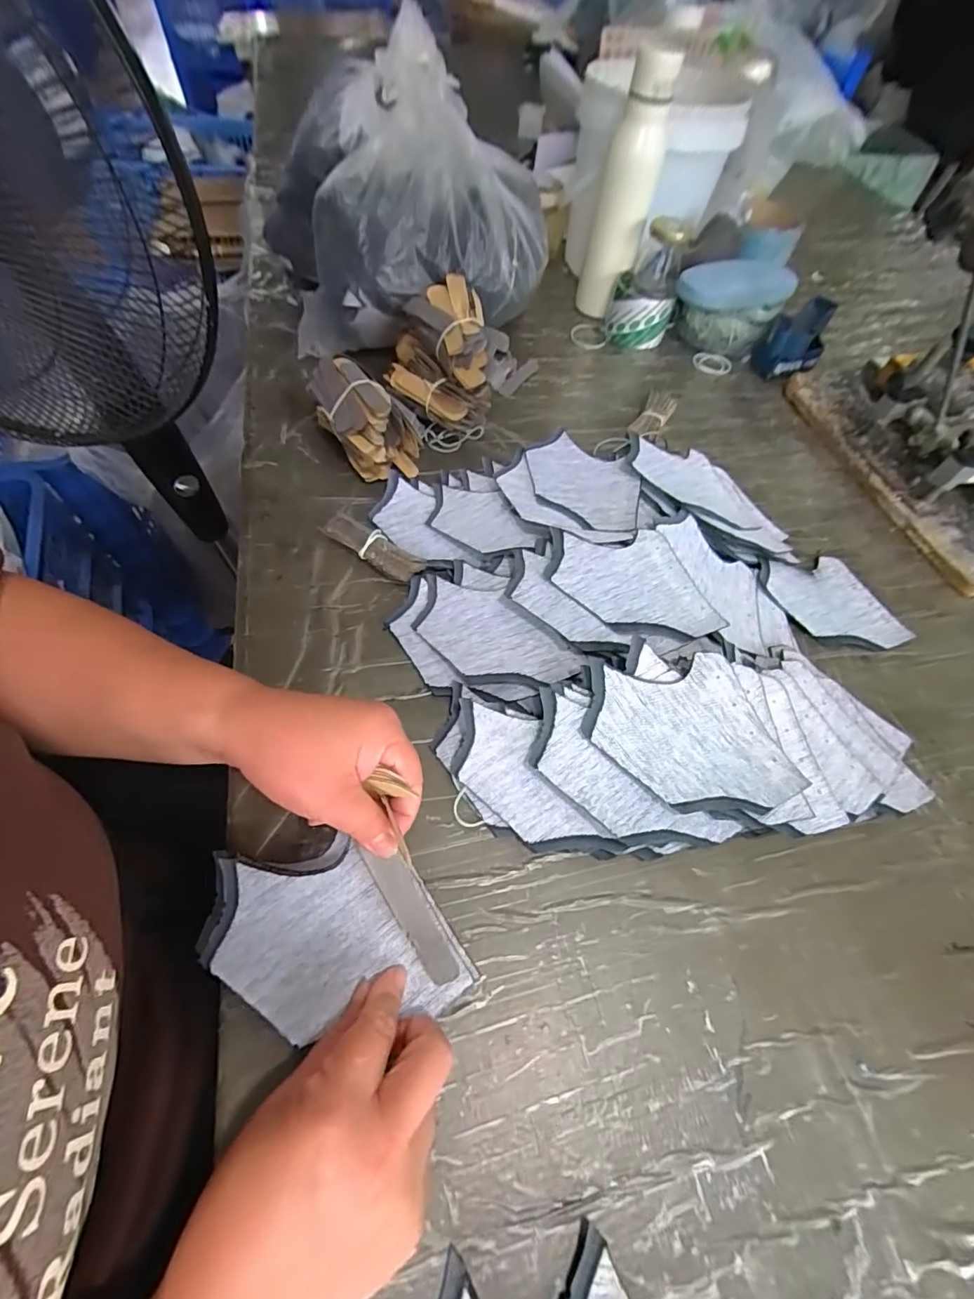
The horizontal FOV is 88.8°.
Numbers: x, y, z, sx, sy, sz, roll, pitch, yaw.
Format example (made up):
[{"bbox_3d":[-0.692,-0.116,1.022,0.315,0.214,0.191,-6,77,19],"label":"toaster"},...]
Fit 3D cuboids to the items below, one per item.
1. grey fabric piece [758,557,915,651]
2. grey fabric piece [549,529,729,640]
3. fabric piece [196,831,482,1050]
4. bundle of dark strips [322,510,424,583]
[{"bbox_3d":[0.311,-0.042,0.449,0.104,0.012,0.105,-16,60,-14],"label":"grey fabric piece"},{"bbox_3d":[0.115,-0.053,0.394,0.115,0.009,0.097,-4,60,-6],"label":"grey fabric piece"},{"bbox_3d":[-0.083,0.157,0.279,0.137,0.012,0.092,-6,58,-9],"label":"fabric piece"},{"bbox_3d":[-0.100,-0.090,0.428,0.099,0.016,0.028,31,60,14],"label":"bundle of dark strips"}]

